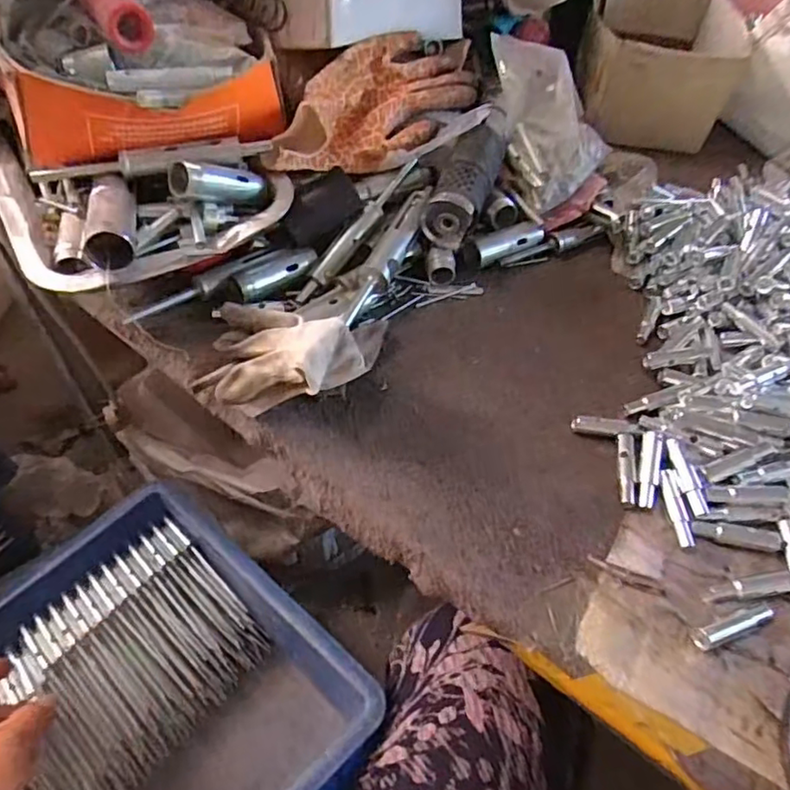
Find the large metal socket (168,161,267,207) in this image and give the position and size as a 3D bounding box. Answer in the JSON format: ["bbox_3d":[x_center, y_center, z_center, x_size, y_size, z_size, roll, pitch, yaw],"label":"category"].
[{"bbox_3d":[-0.120,-0.146,0.411,0.068,0.024,0.025,-11,51,-47],"label":"large metal socket"}]

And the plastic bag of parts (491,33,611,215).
[{"bbox_3d":[0.121,-0.234,0.506,0.080,0.029,0.137,-33,91,8],"label":"plastic bag of parts"}]

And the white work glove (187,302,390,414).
[{"bbox_3d":[-0.064,-0.031,0.386,0.116,0.054,0.087,3,55,-3],"label":"white work glove"}]

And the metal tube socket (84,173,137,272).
[{"bbox_3d":[-0.185,-0.117,0.386,0.028,0.035,0.077,-12,57,-13],"label":"metal tube socket"}]

